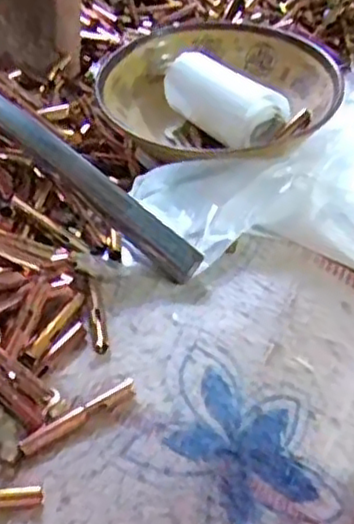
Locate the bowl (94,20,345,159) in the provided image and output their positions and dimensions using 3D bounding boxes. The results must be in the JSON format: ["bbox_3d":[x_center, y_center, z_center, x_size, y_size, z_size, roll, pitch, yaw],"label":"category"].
[{"bbox_3d":[0.035,-0.134,0.592,0.175,0.072,0.191,-28,50,-33],"label":"bowl"}]

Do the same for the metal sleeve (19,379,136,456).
[{"bbox_3d":[-0.050,0.080,0.370,0.068,0.010,0.007,-23,47,-29],"label":"metal sleeve"}]

